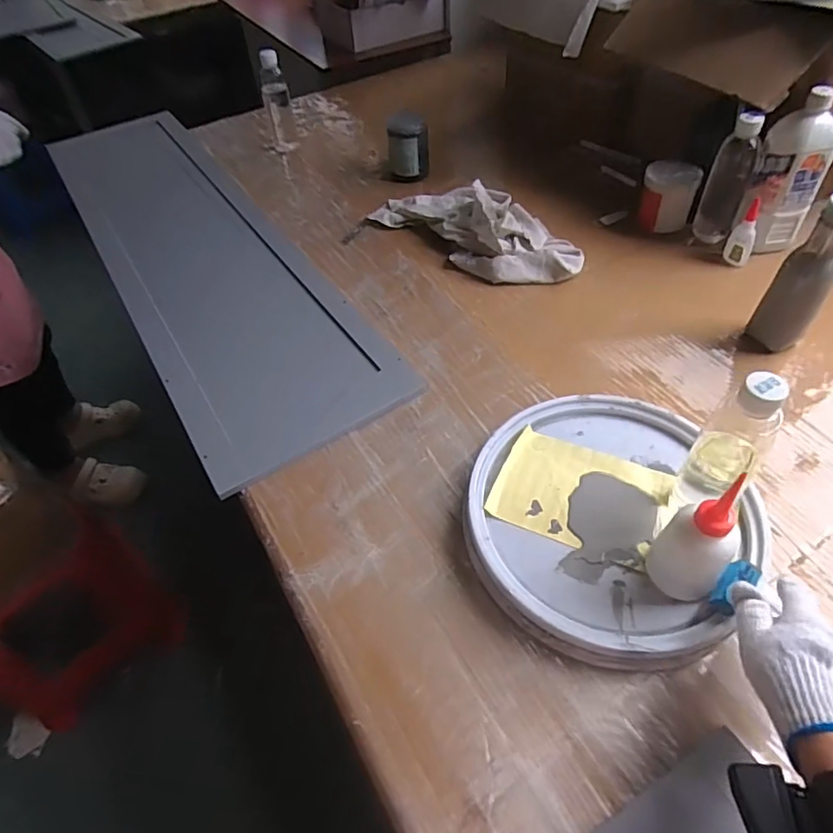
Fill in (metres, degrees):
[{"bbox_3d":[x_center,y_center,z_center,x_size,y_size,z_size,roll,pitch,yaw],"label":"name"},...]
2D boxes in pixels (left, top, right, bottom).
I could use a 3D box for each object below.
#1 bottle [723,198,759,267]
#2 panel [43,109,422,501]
[{"bbox_3d":[0.503,-0.279,0.848,0.034,0.099,0.037,22,53,21],"label":"bottle"},{"bbox_3d":[-0.420,-0.325,1.002,0.290,0.016,1.107,-27,52,-19],"label":"panel"}]

